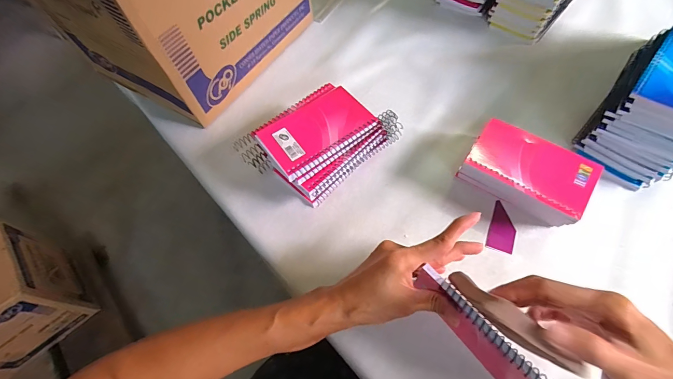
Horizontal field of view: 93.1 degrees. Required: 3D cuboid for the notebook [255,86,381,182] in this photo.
[{"bbox_3d":[-0.024,-0.077,0.402,0.132,0.008,0.086,-34,64,-14],"label":"notebook"}]

